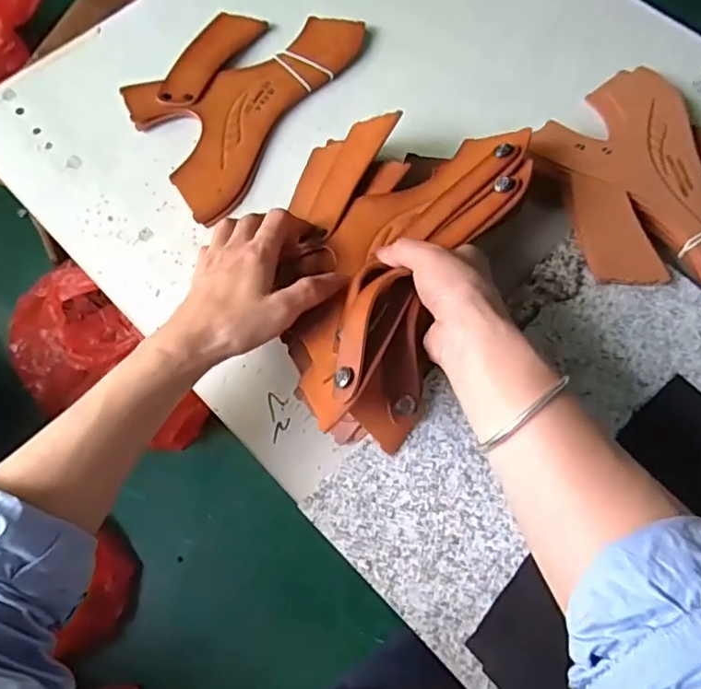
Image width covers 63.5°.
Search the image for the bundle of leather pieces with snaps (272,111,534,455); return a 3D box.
[{"bbox_3d":[0.019,-0.059,0.382,0.160,0.068,0.237,14,70,6],"label":"bundle of leather pieces with snaps"}]

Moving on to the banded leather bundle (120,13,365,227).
[{"bbox_3d":[-0.102,-0.220,0.491,0.132,0.015,0.223,30,72,11],"label":"banded leather bundle"}]

